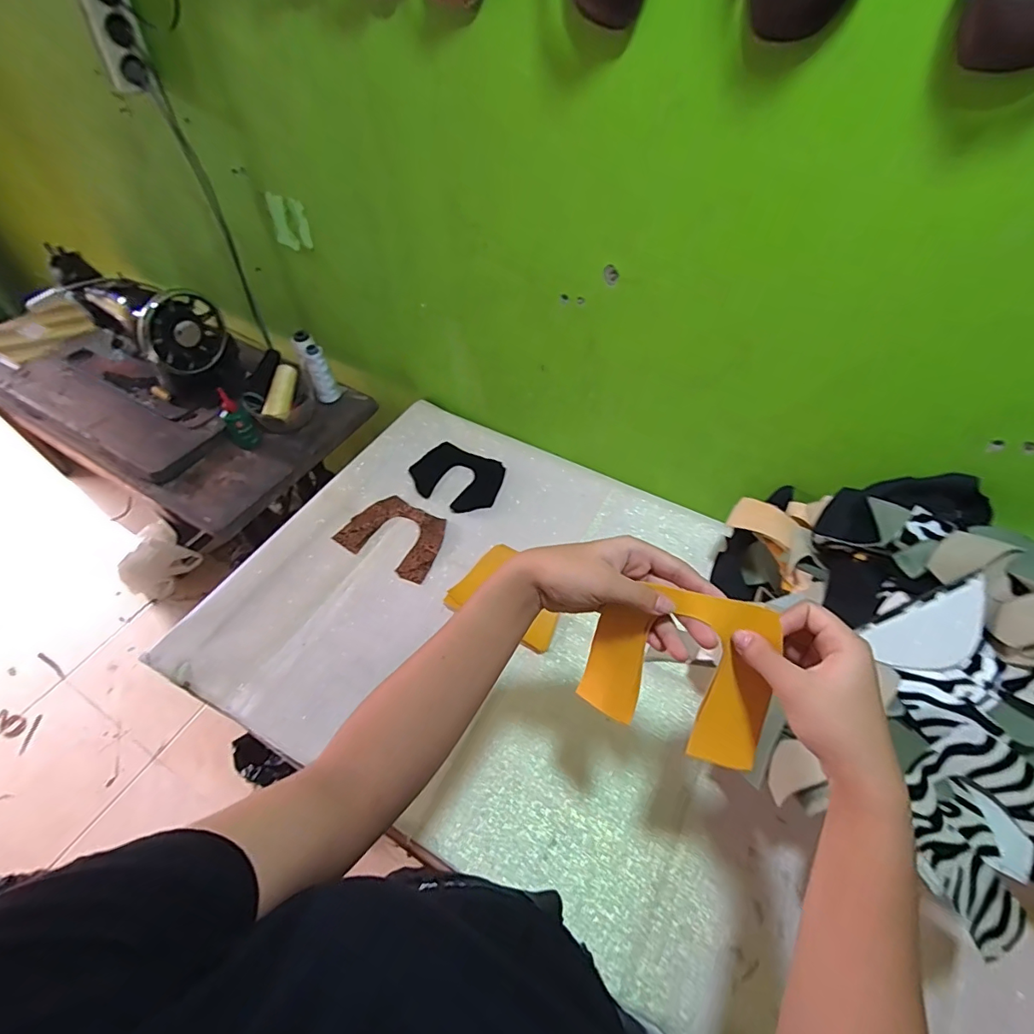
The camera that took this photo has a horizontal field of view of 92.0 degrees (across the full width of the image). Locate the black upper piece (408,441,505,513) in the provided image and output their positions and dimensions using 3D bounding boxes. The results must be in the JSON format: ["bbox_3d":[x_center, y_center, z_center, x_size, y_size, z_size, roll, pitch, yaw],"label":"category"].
[{"bbox_3d":[-0.101,-0.068,0.859,0.152,0.009,0.118,27,62,15],"label":"black upper piece"}]

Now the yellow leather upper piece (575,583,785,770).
[{"bbox_3d":[0.121,0.108,0.368,0.133,0.127,0.025,19,21,23],"label":"yellow leather upper piece"}]

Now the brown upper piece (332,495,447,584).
[{"bbox_3d":[-0.190,0.027,0.790,0.159,0.009,0.119,22,56,16],"label":"brown upper piece"}]

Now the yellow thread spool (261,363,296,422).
[{"bbox_3d":[-0.433,-0.231,0.925,0.039,0.039,0.114,9,78,7],"label":"yellow thread spool"}]

